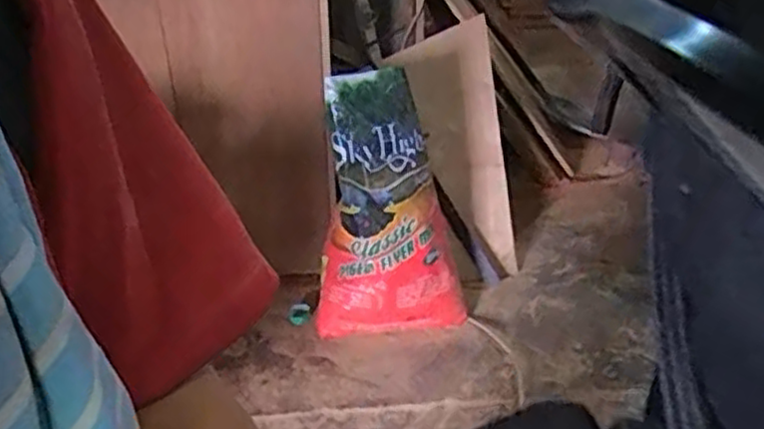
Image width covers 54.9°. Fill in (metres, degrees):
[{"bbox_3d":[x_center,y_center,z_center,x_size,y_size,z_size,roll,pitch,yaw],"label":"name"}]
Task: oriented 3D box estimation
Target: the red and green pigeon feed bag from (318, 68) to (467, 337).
[{"bbox_3d":[0.013,-0.021,1.890,0.365,0.688,0.194,-14,17,-27],"label":"red and green pigeon feed bag"}]

